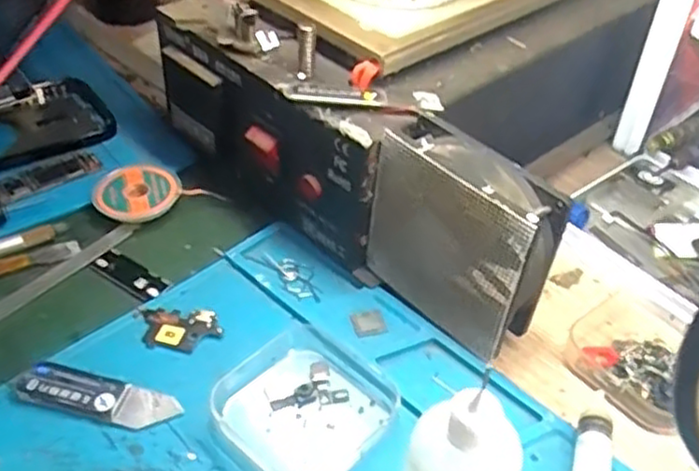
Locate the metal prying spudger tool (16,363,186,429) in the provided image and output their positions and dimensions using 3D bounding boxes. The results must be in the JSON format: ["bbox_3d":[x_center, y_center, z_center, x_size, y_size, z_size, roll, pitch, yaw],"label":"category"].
[{"bbox_3d":[-0.104,0.066,0.298,0.066,0.007,0.018,10,42,9],"label":"metal prying spudger tool"}]

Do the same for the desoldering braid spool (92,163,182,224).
[{"bbox_3d":[-0.117,-0.024,0.399,0.044,0.011,0.044,1,42,-1],"label":"desoldering braid spool"}]

